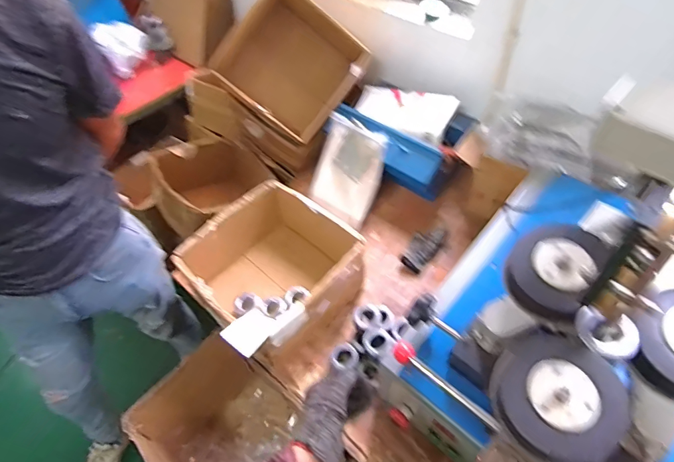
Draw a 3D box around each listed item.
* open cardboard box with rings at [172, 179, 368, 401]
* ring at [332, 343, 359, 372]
[{"bbox_3d":[-0.146,0.111,1.028,0.336,0.209,0.363,35,63,28],"label":"open cardboard box with rings"},{"bbox_3d":[0.017,0.276,0.952,0.058,0.021,0.059,-3,52,4],"label":"ring"}]

